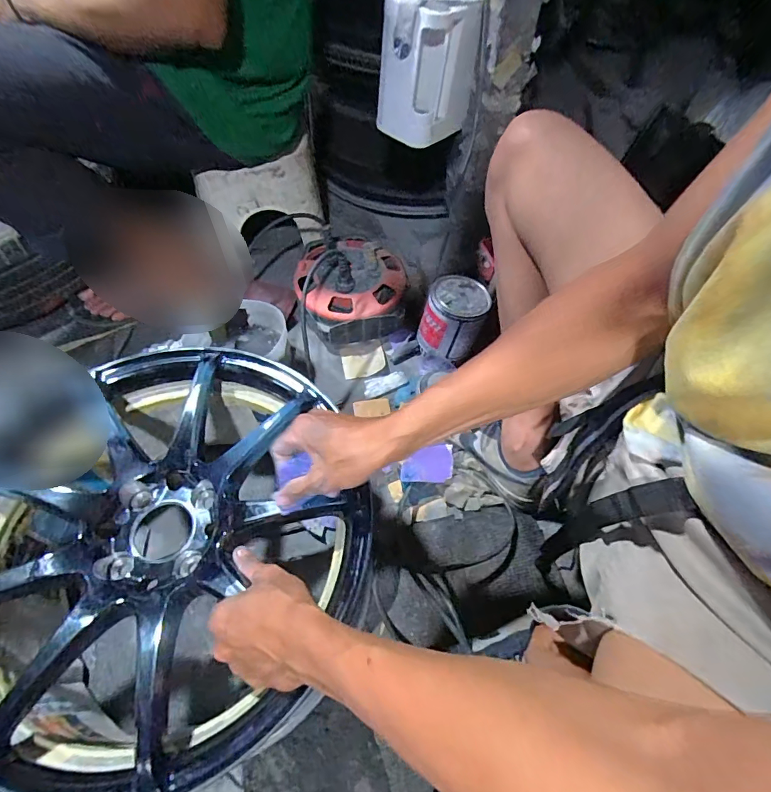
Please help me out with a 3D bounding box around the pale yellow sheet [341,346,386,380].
[{"bbox_3d":[-0.038,-0.059,0.775,0.076,0.016,0.049,-17,69,0],"label":"pale yellow sheet"}]

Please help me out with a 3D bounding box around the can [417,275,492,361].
[{"bbox_3d":[0.120,-0.137,0.761,0.112,0.103,0.109,18,59,8],"label":"can"}]

